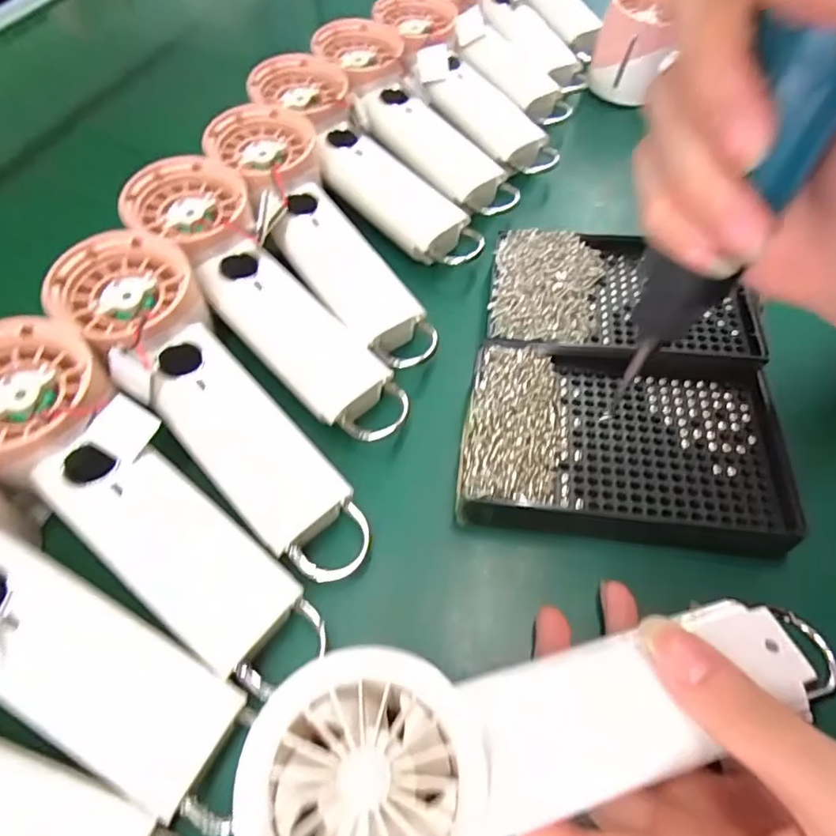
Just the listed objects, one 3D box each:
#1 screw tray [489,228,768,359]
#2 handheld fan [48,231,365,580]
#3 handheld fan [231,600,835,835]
[{"bbox_3d":[0.105,-0.070,0.290,0.128,0.016,0.090,7,57,7],"label":"screw tray"},{"bbox_3d":[-0.092,-0.011,0.244,0.056,0.031,0.192,-37,78,-21],"label":"handheld fan"},{"bbox_3d":[0.040,0.088,0.160,0.173,0.028,0.059,-5,55,-18],"label":"handheld fan"}]

